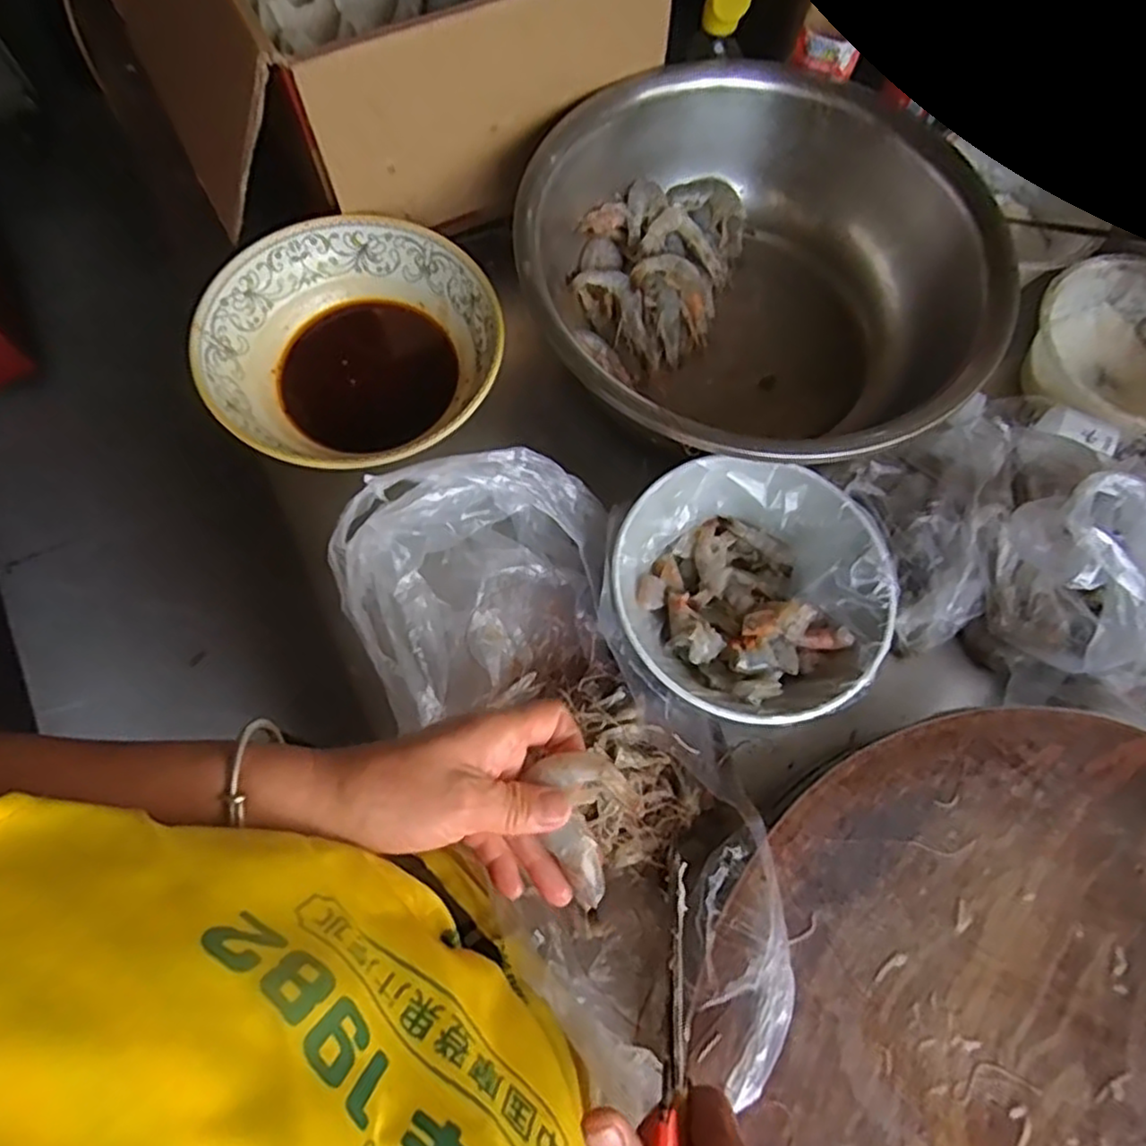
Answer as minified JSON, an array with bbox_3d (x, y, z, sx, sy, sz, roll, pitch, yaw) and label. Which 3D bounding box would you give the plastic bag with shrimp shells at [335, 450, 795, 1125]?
[{"bbox_3d":[0.000,0.104,0.459,0.174,0.095,0.388,-27,74,-10],"label":"plastic bag with shrimp shells"}]

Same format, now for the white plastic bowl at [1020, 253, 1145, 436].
[{"bbox_3d":[0.465,-0.179,0.607,0.160,0.070,0.155,0,71,-1],"label":"white plastic bowl"}]

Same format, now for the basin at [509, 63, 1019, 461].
[{"bbox_3d":[0.137,-0.236,0.588,0.338,0.140,0.361,0,71,-1],"label":"basin"}]

